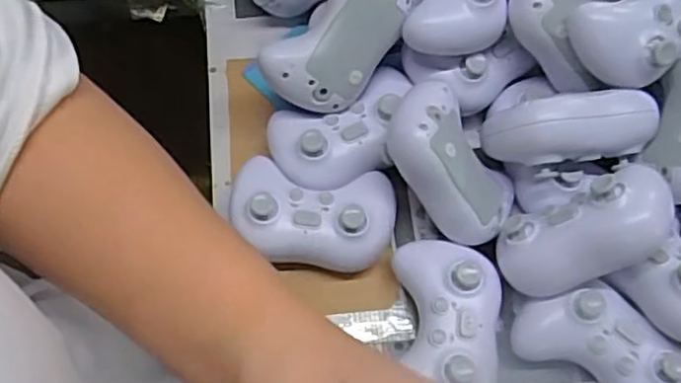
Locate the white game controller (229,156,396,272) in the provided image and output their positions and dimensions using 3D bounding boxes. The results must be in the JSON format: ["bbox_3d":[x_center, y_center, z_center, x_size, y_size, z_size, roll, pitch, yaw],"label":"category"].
[{"bbox_3d":[-0.018,0.014,0.439,0.108,0.036,0.075,6,68,0],"label":"white game controller"}]

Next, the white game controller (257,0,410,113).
[{"bbox_3d":[-0.003,-0.108,0.451,0.067,0.043,0.109,33,94,-17],"label":"white game controller"}]

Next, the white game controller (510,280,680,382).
[{"bbox_3d":[0.169,0.106,0.421,0.108,0.050,0.063,41,72,13],"label":"white game controller"}]

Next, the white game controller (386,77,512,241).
[{"bbox_3d":[0.071,-0.017,0.437,0.106,0.049,0.056,56,41,-18],"label":"white game controller"}]

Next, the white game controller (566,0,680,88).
[{"bbox_3d":[0.206,-0.122,0.430,0.065,0.048,0.115,41,89,14],"label":"white game controller"}]

